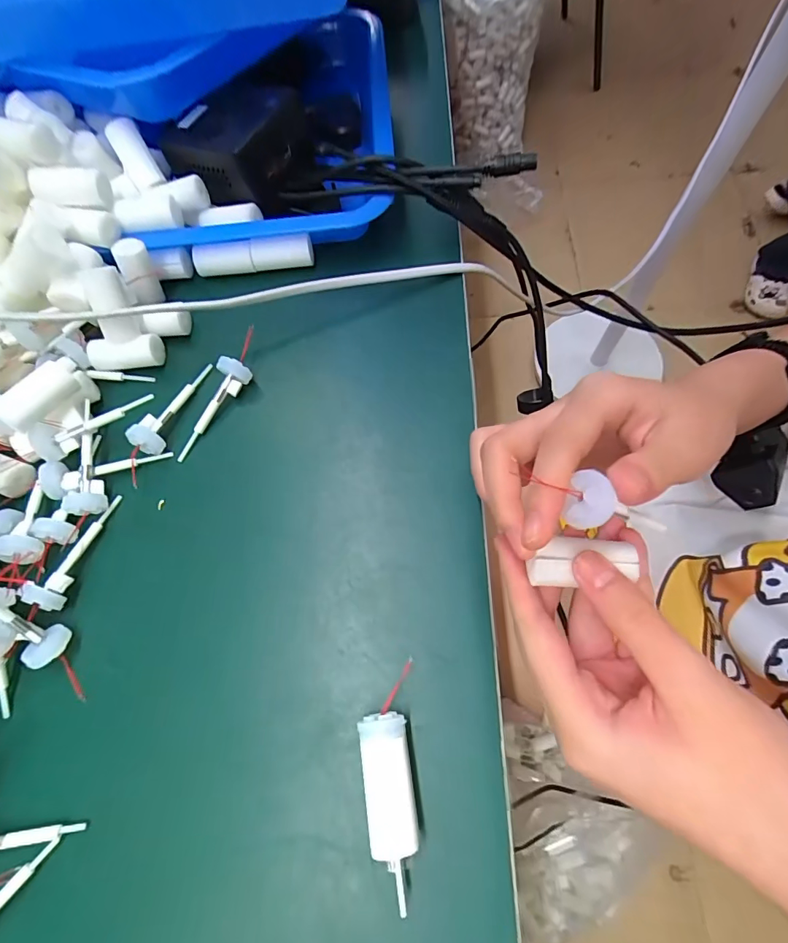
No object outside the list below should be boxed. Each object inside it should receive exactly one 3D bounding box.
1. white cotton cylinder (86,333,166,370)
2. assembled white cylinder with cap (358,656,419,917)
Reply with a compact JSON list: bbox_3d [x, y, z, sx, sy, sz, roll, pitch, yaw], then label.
[{"bbox_3d":[-0.171,-0.075,0.283,0.043,0.017,0.019,-7,68,1],"label":"white cotton cylinder"},{"bbox_3d":[-0.003,0.128,0.190,0.022,0.019,0.080,-4,68,2],"label":"assembled white cylinder with cap"}]

